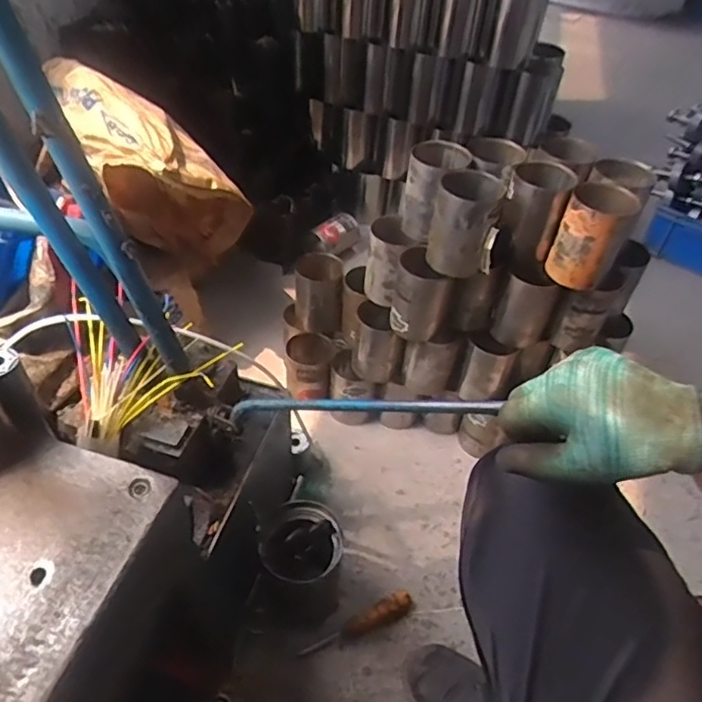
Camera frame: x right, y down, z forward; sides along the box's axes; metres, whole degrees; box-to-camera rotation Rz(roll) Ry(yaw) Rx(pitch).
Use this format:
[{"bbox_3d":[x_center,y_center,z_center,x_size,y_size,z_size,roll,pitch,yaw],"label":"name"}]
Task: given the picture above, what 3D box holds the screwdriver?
[{"bbox_3d":[0.015,0.412,0.871,0.180,0.030,0.032,-20,50,-23],"label":"screwdriver"}]

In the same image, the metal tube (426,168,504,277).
[{"bbox_3d":[0.169,-0.190,0.870,0.094,0.127,0.092,14,46,9],"label":"metal tube"}]

